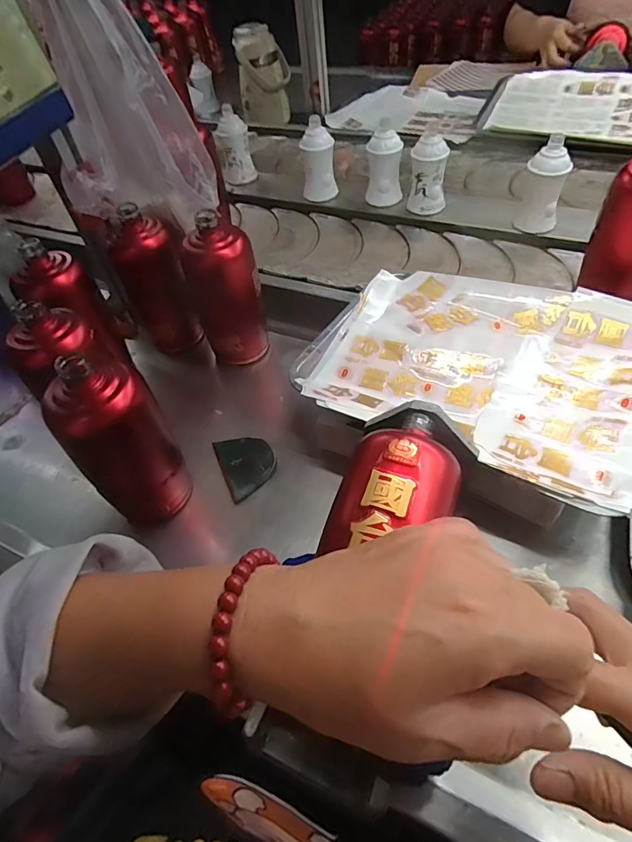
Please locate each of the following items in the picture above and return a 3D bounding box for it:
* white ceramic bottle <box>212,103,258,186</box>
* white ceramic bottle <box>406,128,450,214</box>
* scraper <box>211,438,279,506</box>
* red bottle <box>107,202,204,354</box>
[{"bbox_3d":[-0.148,-0.494,0.839,0.063,0.122,0.049,-14,52,-4],"label":"white ceramic bottle"},{"bbox_3d":[0.173,-0.372,0.718,0.059,0.116,0.049,15,54,17],"label":"white ceramic bottle"},{"bbox_3d":[-0.075,0.044,0.505,0.056,0.013,0.078,-21,52,-11],"label":"scraper"},{"bbox_3d":[-0.198,-0.163,0.595,0.076,0.181,0.083,-30,54,-16],"label":"red bottle"}]

